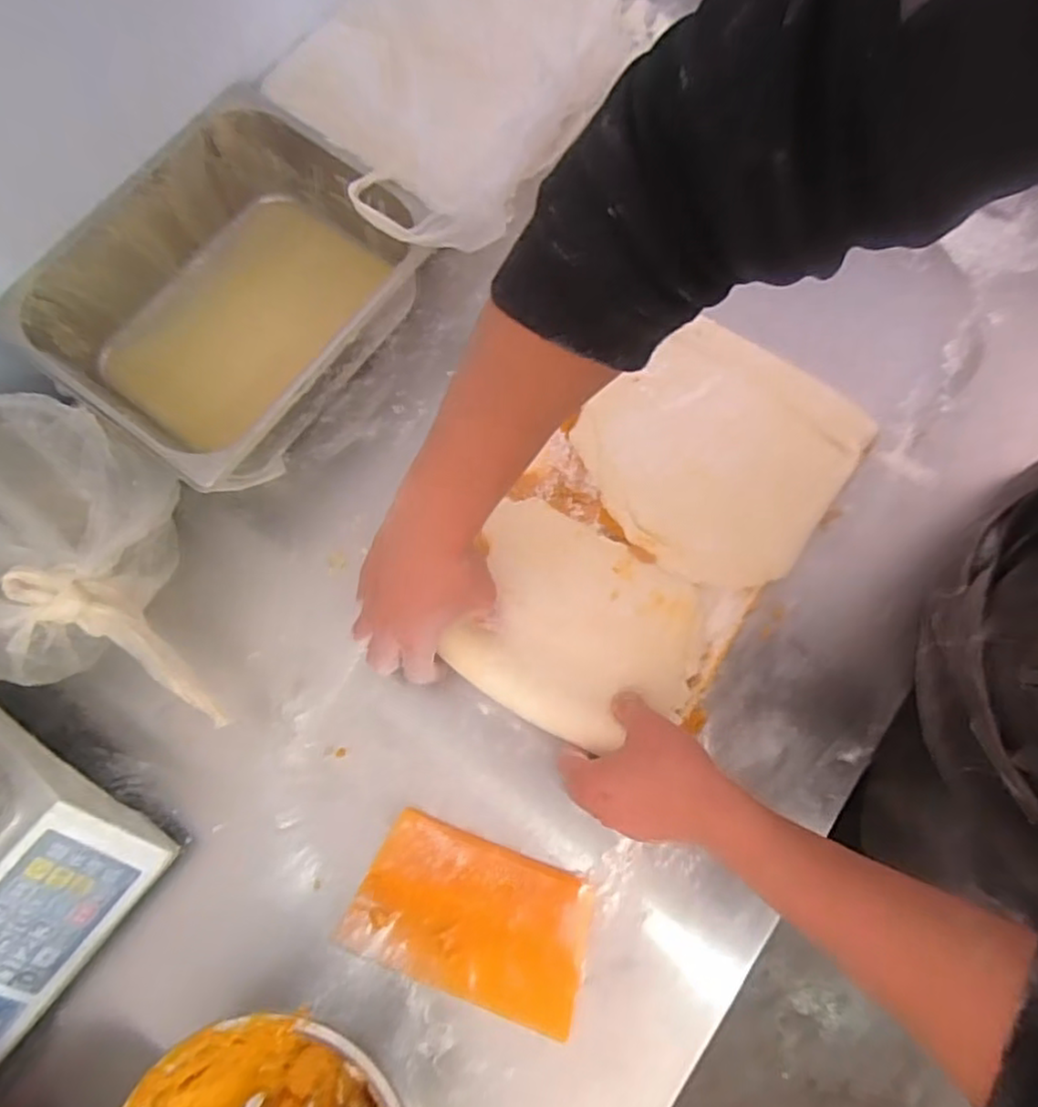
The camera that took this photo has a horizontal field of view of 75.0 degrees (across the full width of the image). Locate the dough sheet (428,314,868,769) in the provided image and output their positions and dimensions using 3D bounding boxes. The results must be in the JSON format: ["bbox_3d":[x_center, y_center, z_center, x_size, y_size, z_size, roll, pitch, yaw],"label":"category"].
[{"bbox_3d":[0.119,-0.023,0.603,0.232,0.031,0.399,35,78,5],"label":"dough sheet"}]

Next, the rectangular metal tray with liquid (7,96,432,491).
[{"bbox_3d":[-0.254,-0.232,0.636,0.253,0.109,0.311,36,78,11],"label":"rectangular metal tray with liquid"}]

